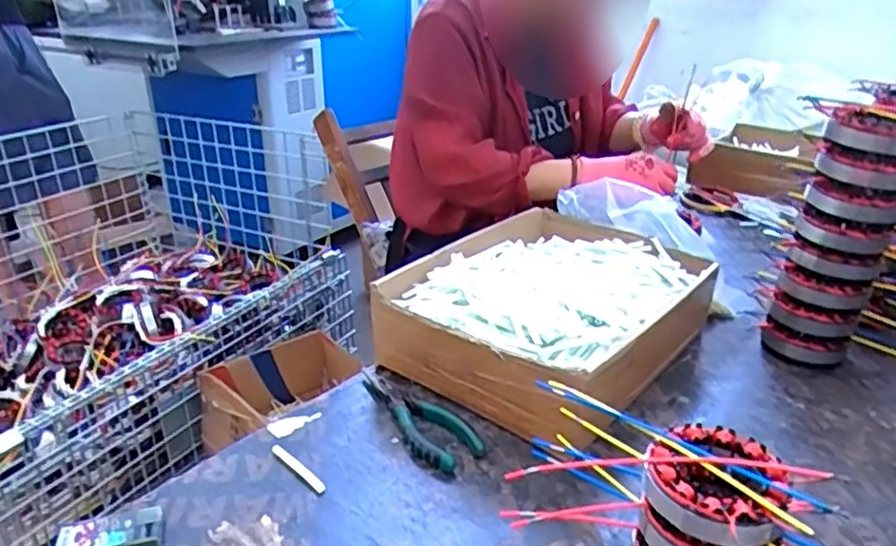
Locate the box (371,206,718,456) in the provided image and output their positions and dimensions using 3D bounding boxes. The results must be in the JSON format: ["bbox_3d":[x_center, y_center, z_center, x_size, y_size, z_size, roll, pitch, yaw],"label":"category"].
[{"bbox_3d":[0.114,0.036,0.698,0.251,0.085,0.329,22,32,39],"label":"box"}]

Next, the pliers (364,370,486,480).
[{"bbox_3d":[-0.024,0.128,0.605,0.056,0.017,0.154,-13,27,-25],"label":"pliers"}]

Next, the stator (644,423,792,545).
[{"bbox_3d":[0.170,0.138,0.423,0.083,0.042,0.086,16,29,32],"label":"stator"}]

